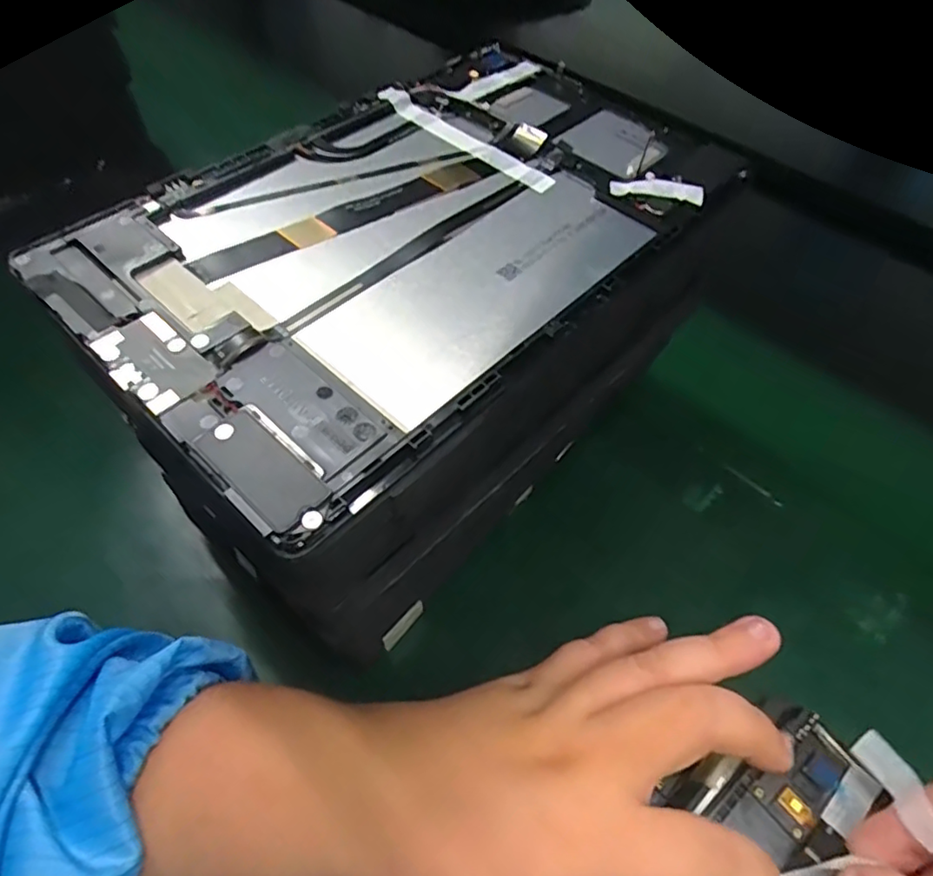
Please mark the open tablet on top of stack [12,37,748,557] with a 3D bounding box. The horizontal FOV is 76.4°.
[{"bbox_3d":[-0.015,-0.082,0.216,0.144,0.010,0.235,37,61,24],"label":"open tablet on top of stack"}]

